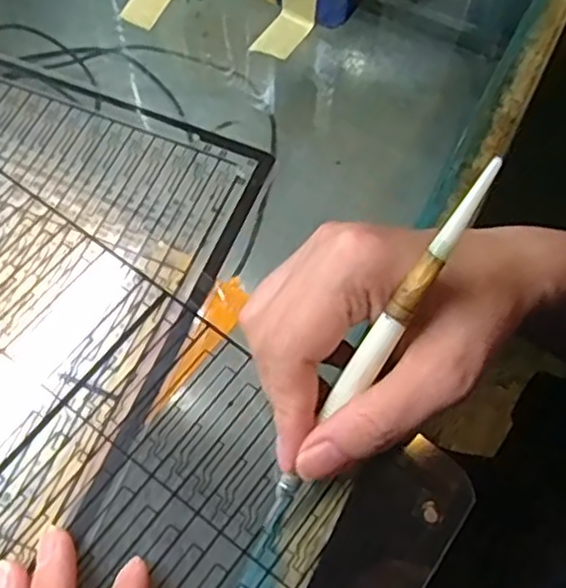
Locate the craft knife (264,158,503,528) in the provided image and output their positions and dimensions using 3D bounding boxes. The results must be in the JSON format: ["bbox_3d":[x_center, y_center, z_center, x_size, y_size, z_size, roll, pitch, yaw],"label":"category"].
[{"bbox_3d":[0.031,0.021,0.240,0.007,0.008,0.151,35,107,14],"label":"craft knife"}]

